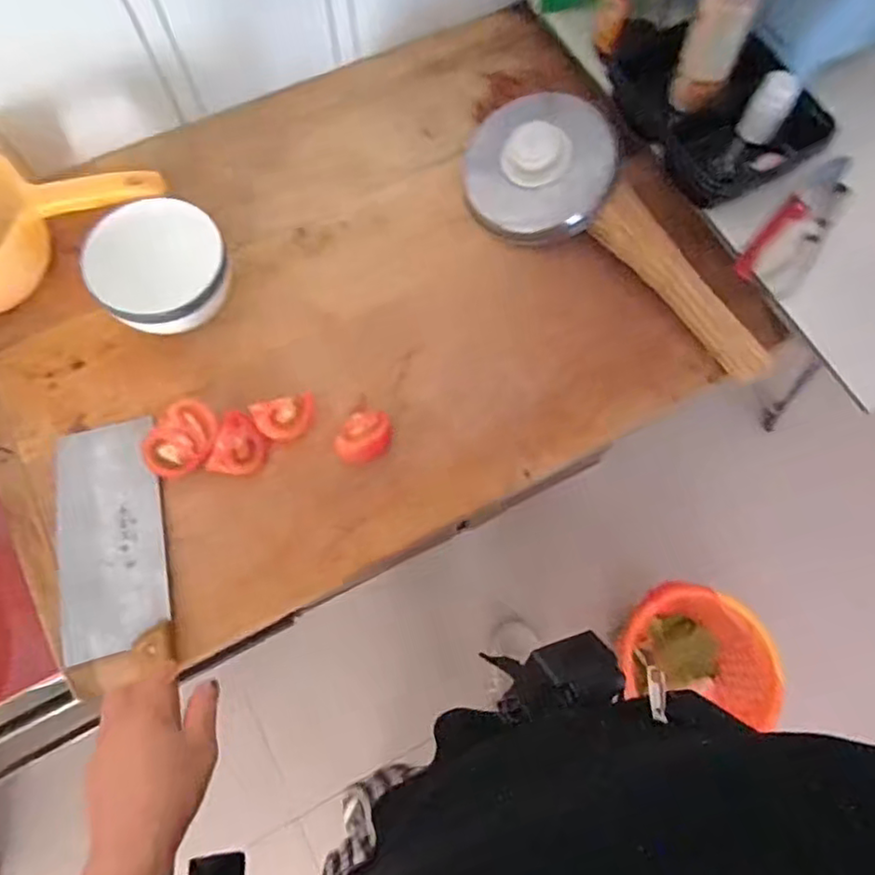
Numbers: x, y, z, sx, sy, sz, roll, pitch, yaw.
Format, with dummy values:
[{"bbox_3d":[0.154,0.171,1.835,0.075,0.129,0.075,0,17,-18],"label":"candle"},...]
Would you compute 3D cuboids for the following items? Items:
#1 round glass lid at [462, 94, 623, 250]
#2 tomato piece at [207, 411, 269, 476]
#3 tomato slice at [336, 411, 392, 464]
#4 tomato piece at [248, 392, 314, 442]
[{"bbox_3d":[0.106,-0.283,0.659,0.159,0.044,0.144,-10,108,17],"label":"round glass lid"},{"bbox_3d":[-0.188,0.009,0.593,0.040,0.028,0.058,12,73,3],"label":"tomato piece"},{"bbox_3d":[-0.069,0.000,0.598,0.044,0.029,0.058,23,74,6],"label":"tomato slice"},{"bbox_3d":[-0.147,-0.018,0.605,0.056,0.030,0.037,-17,74,-6],"label":"tomato piece"}]

